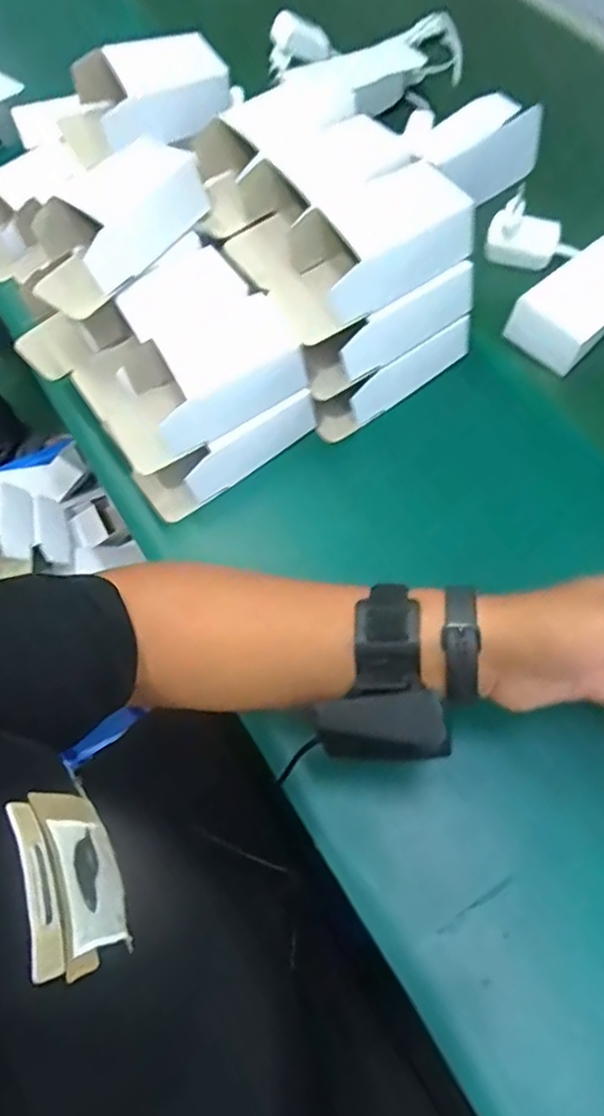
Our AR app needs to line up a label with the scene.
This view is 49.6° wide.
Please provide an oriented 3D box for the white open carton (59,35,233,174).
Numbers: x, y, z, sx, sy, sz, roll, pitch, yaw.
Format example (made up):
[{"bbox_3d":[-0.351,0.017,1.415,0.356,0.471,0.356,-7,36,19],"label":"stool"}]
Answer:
[{"bbox_3d":[-0.139,-0.395,0.558,0.144,0.038,0.083,-17,64,-6],"label":"white open carton"}]

